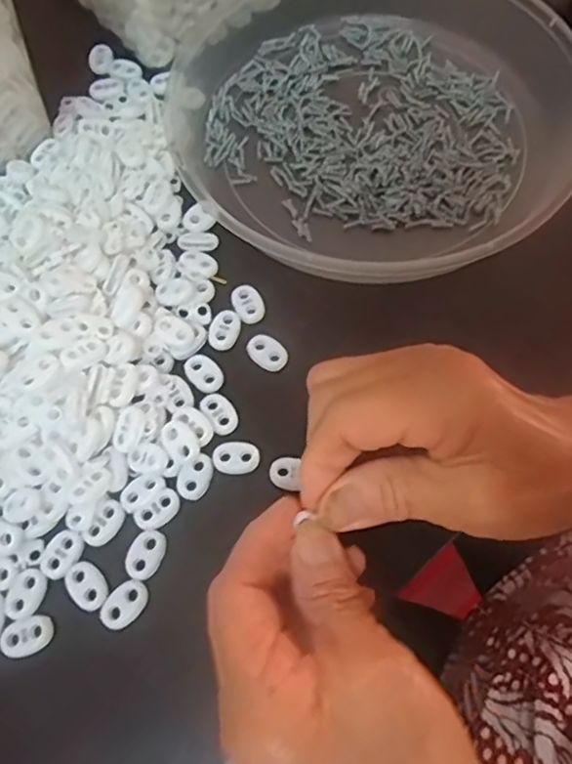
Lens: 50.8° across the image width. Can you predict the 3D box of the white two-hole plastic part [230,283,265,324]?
[{"bbox_3d":[-0.021,-0.043,0.324,0.015,0.004,0.023,-28,71,-9],"label":"white two-hole plastic part"}]

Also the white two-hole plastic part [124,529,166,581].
[{"bbox_3d":[-0.065,0.079,0.278,0.015,0.004,0.023,21,71,9],"label":"white two-hole plastic part"}]

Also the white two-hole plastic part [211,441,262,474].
[{"bbox_3d":[-0.024,0.036,0.293,0.023,0.004,0.016,-4,69,0],"label":"white two-hole plastic part"}]

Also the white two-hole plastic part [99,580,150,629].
[{"bbox_3d":[-0.072,0.100,0.270,0.015,0.004,0.022,39,74,15],"label":"white two-hole plastic part"}]

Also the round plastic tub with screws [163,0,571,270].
[{"bbox_3d":[0.048,-0.166,0.356,0.226,0.043,0.242,0,69,1],"label":"round plastic tub with screws"}]

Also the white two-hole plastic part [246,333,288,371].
[{"bbox_3d":[-0.010,-0.016,0.315,0.022,0.004,0.016,40,75,15],"label":"white two-hole plastic part"}]

